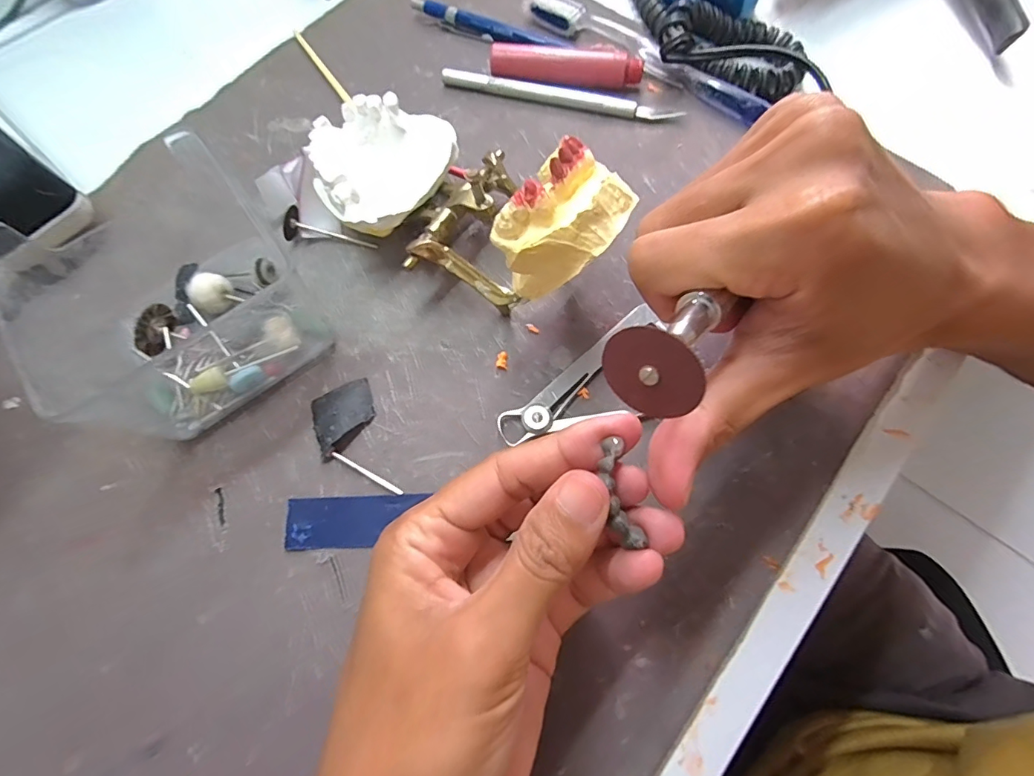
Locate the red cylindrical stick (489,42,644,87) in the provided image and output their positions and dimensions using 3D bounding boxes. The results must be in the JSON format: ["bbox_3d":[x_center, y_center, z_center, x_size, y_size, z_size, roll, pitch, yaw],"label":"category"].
[{"bbox_3d":[0.028,-0.185,0.277,0.086,0.018,0.013,11,71,5],"label":"red cylindrical stick"}]

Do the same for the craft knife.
[{"bbox_3d":[0.024,-0.169,0.277,0.137,0.010,0.014,11,71,5],"label":"craft knife"}]

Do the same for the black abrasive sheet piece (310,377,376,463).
[{"bbox_3d":[-0.078,0.013,0.216,0.027,0.006,0.031,-21,71,-6],"label":"black abrasive sheet piece"}]

